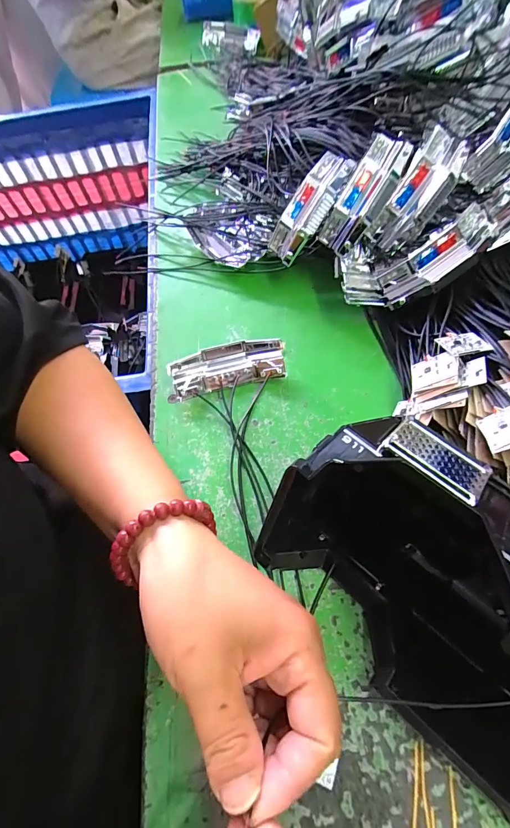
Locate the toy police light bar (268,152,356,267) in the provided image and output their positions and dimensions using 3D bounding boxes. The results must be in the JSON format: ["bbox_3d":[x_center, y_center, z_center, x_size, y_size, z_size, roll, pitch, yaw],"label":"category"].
[{"bbox_3d":[0.048,-0.184,0.351,0.022,0.096,0.040,-1,46,-50],"label":"toy police light bar"}]

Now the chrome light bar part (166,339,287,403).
[{"bbox_3d":[-0.026,-0.041,0.339,0.101,0.024,0.038,-12,61,0],"label":"chrome light bar part"}]

